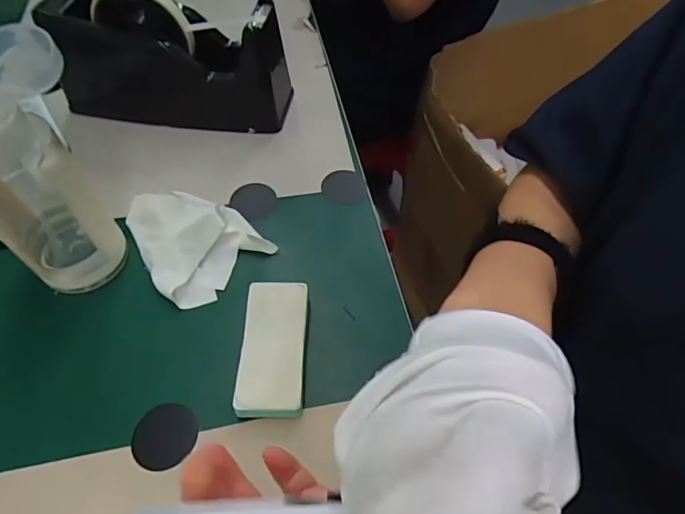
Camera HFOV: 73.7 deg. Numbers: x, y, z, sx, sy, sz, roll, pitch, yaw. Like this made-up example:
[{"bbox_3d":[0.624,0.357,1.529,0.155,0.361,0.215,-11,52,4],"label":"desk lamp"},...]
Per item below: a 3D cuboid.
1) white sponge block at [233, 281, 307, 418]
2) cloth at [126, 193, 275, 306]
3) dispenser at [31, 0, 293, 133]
[{"bbox_3d":[-0.044,0.058,0.296,0.039,0.019,0.090,0,55,0],"label":"white sponge block"},{"bbox_3d":[-0.117,-0.017,0.347,0.103,0.021,0.079,39,64,24],"label":"cloth"},{"bbox_3d":[-0.163,-0.180,0.409,0.220,0.099,0.073,5,56,4],"label":"dispenser"}]

